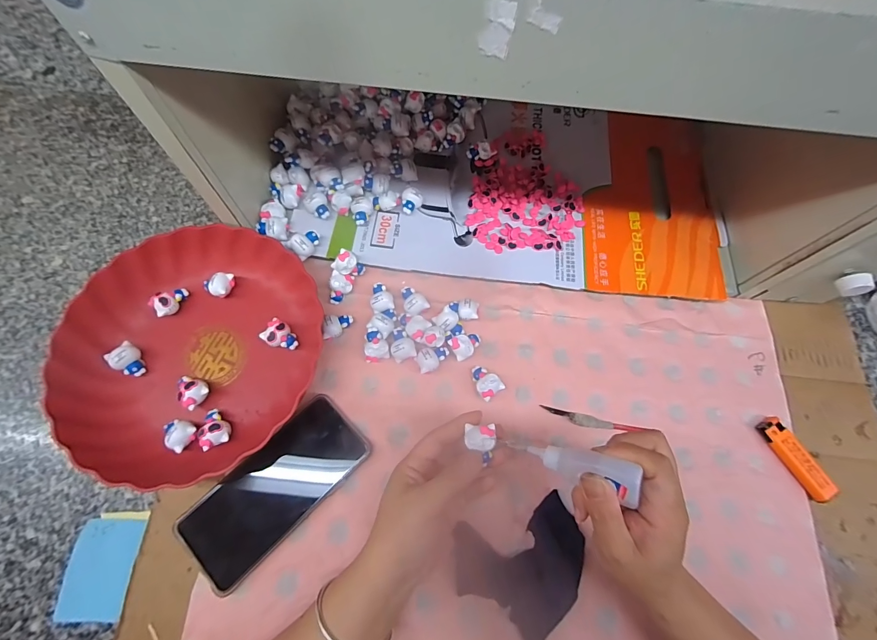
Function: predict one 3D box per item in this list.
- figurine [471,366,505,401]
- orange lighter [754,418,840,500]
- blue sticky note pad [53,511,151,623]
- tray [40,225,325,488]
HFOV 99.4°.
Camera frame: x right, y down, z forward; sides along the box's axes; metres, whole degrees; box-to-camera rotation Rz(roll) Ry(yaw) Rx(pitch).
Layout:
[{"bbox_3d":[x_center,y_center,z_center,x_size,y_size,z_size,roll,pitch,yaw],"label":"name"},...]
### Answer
[{"bbox_3d":[0.047,0.063,0.379,0.024,0.018,0.034,-33,74,-13],"label":"figurine"},{"bbox_3d":[0.358,0.138,0.372,0.023,0.015,0.080,-28,73,-11],"label":"orange lighter"},{"bbox_3d":[-0.292,0.213,0.323,0.056,0.009,0.081,3,70,0],"label":"blue sticky note pad"},{"bbox_3d":[-0.237,0.022,0.371,0.227,0.048,0.239,0,70,-1],"label":"tray"}]

